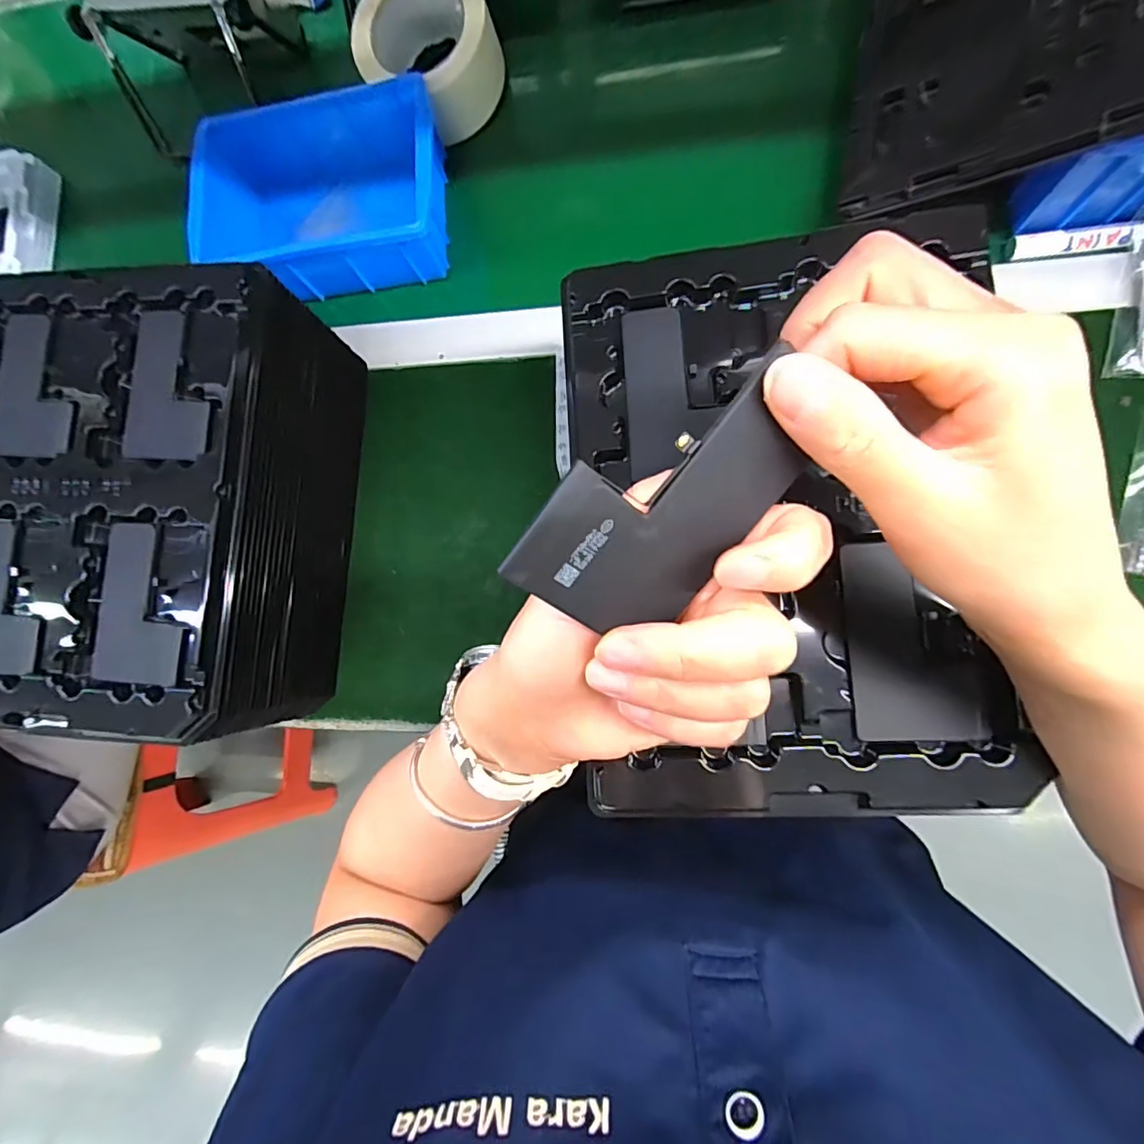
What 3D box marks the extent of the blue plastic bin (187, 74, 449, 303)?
[{"bbox_3d":[-0.203,-0.312,0.441,0.203,0.060,0.145,0,84,9],"label":"blue plastic bin"}]

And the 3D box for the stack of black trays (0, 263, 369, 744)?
[{"bbox_3d":[-0.291,-0.043,0.391,0.206,0.142,0.281,2,85,9],"label":"stack of black trays"}]

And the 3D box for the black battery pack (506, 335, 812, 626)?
[{"bbox_3d":[0.027,-0.019,0.153,0.059,0.004,0.082,33,99,-27],"label":"black battery pack"}]

